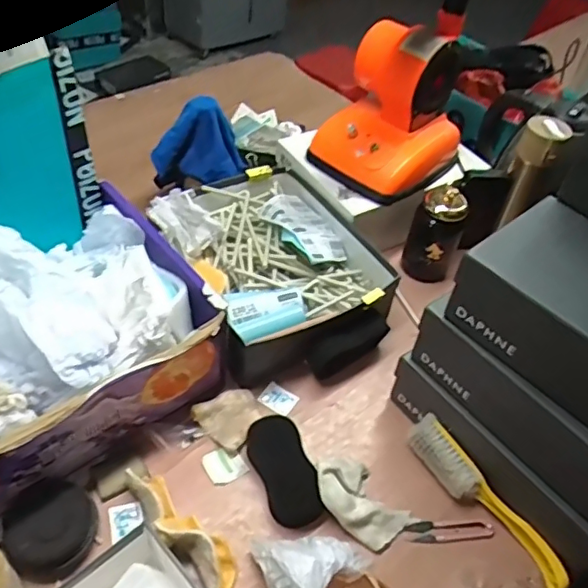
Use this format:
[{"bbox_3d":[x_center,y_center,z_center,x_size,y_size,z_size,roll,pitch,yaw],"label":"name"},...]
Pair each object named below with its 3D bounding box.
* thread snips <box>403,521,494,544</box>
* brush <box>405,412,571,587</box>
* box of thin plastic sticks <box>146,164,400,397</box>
[{"bbox_3d":[0.178,0.274,0.676,0.101,0.011,0.024,0,48,-7],"label":"thread snips"},{"bbox_3d":[0.218,0.241,0.681,0.037,0.050,0.230,-26,55,-27],"label":"brush"},{"bbox_3d":[-0.036,-0.045,0.870,0.274,0.112,0.345,-24,54,-26],"label":"box of thin plastic sticks"}]

